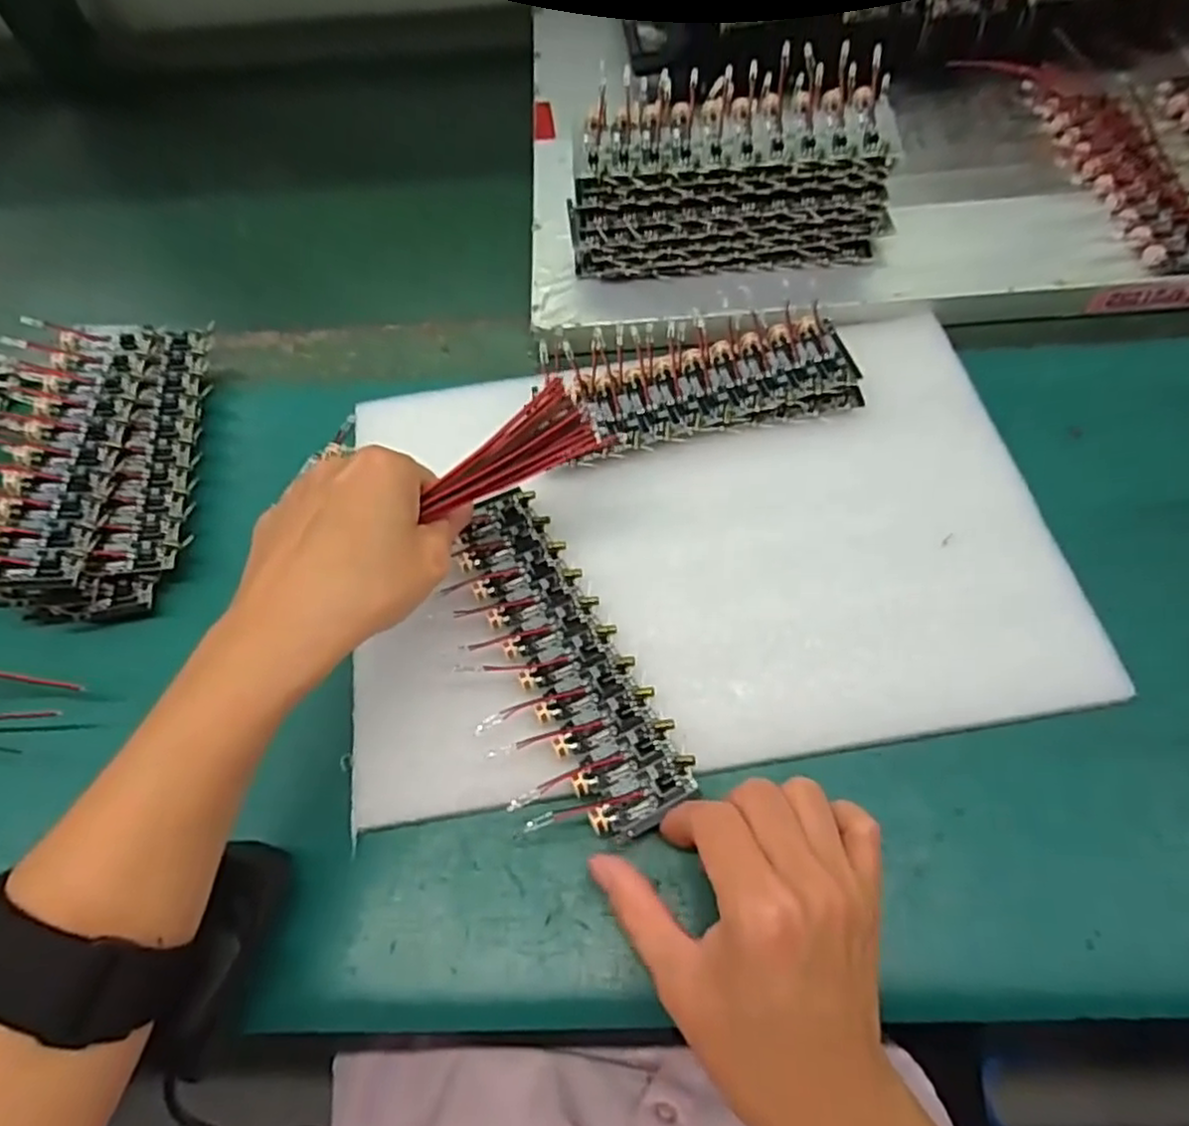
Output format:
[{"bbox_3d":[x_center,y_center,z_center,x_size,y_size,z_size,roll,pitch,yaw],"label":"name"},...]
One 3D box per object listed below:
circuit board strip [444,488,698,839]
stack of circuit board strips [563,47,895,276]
[{"bbox_3d":[-0.020,0.036,0.303,0.065,0.012,0.159,-24,63,-9],"label":"circuit board strip"},{"bbox_3d":[0.074,-0.214,0.390,0.165,0.049,0.096,1,66,2],"label":"stack of circuit board strips"}]

